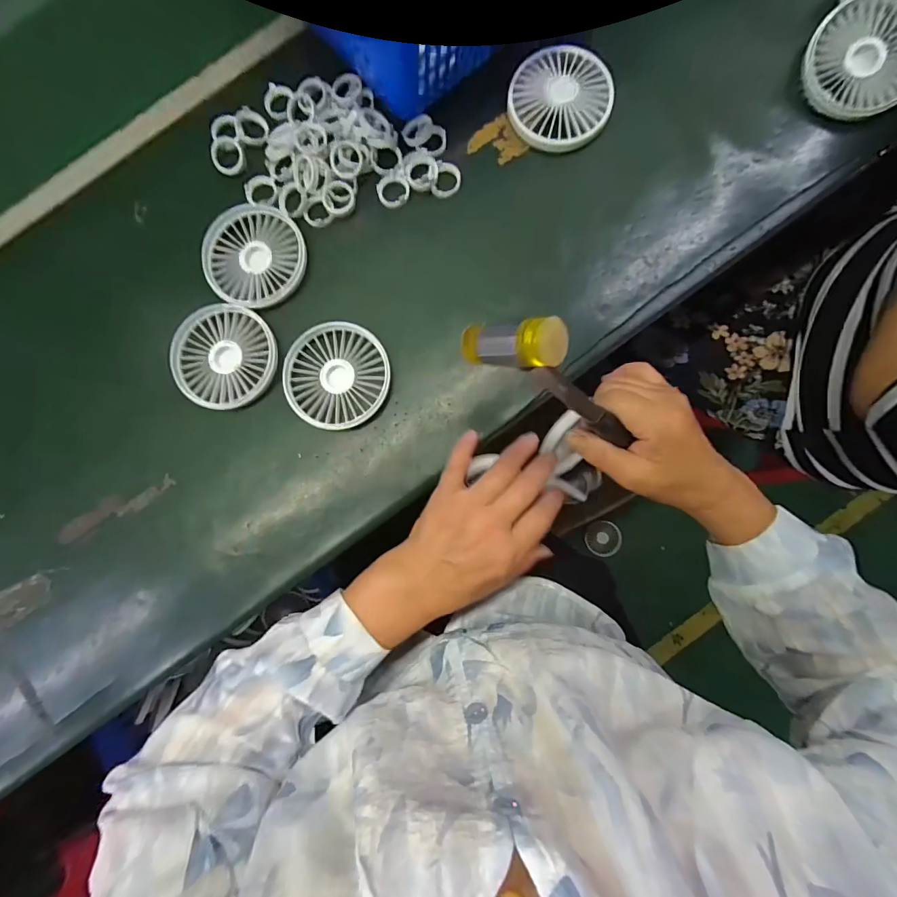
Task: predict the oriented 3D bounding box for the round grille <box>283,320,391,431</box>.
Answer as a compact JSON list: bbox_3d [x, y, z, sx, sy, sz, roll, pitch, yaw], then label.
[{"bbox_3d":[-0.092,-0.061,0.335,0.084,0.011,0.088,0,86,3],"label":"round grille"}]

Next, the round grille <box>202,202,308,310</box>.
[{"bbox_3d":[-0.166,-0.166,0.347,0.086,0.007,0.088,0,86,3],"label":"round grille"}]

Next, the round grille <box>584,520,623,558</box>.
[{"bbox_3d":[0.392,0.229,1.026,0.087,0.014,0.088,0,86,3],"label":"round grille"}]

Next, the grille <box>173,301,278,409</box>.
[{"bbox_3d":[-0.187,-0.078,0.339,0.085,0.007,0.088,0,86,3],"label":"grille"}]

